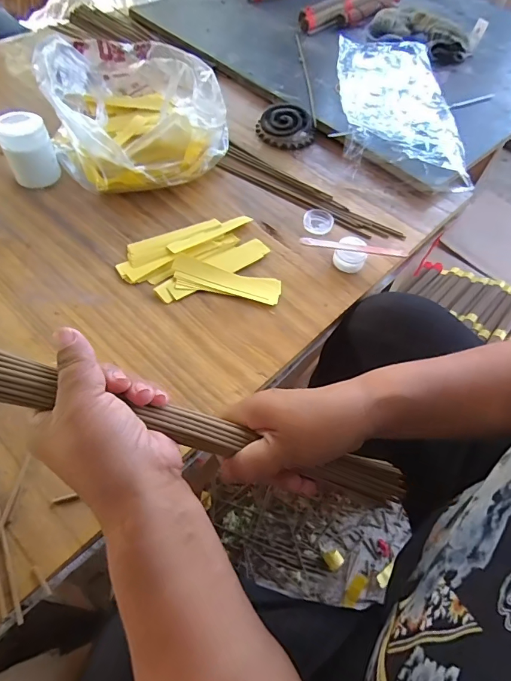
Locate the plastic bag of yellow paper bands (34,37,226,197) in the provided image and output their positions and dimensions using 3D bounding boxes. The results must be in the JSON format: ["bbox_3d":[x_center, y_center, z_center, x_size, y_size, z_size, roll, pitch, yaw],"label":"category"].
[{"bbox_3d":[-0.155,-0.310,0.529,0.219,0.102,0.244,-21,62,-18],"label":"plastic bag of yellow paper bands"}]

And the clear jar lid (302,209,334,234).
[{"bbox_3d":[0.080,-0.153,0.513,0.035,0.006,0.042,26,59,11],"label":"clear jar lid"}]

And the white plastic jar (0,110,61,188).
[{"bbox_3d":[-0.274,-0.230,0.494,0.057,0.071,0.052,-21,62,-18],"label":"white plastic jar"}]

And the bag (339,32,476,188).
[{"bbox_3d":[0.214,-0.372,0.634,0.170,0.045,0.376,6,58,-2],"label":"bag"}]

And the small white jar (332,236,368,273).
[{"bbox_3d":[0.111,-0.101,0.474,0.036,0.028,0.031,17,58,5],"label":"small white jar"}]

